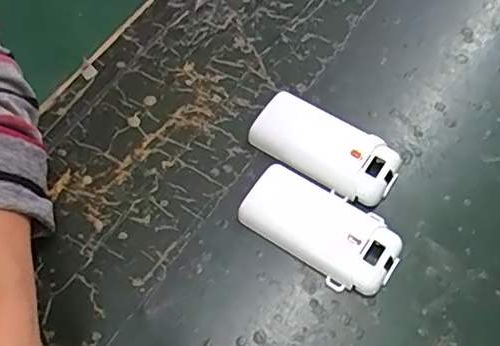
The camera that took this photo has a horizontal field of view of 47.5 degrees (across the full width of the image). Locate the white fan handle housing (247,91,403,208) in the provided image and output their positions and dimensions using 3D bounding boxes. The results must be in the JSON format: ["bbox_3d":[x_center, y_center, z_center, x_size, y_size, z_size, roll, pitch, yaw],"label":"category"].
[{"bbox_3d":[0.047,-0.016,0.361,0.094,0.016,0.046,34,67,15],"label":"white fan handle housing"}]

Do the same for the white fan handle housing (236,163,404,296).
[{"bbox_3d":[0.041,0.032,0.334,0.093,0.013,0.045,32,67,14],"label":"white fan handle housing"}]

